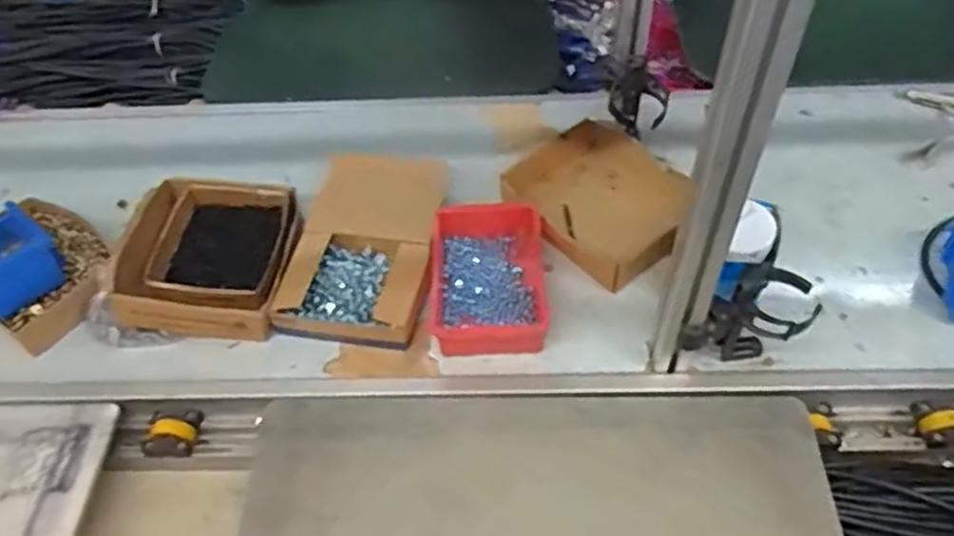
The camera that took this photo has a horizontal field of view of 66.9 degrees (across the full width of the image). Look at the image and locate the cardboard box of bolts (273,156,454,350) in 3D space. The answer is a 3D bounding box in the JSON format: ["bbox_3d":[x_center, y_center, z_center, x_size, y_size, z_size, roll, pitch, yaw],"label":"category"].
[{"bbox_3d":[-0.136,-0.033,0.895,0.170,0.066,0.257,6,53,9],"label":"cardboard box of bolts"}]

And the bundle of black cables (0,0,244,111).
[{"bbox_3d":[-0.837,-0.430,1.402,0.789,0.069,0.512,-3,51,0],"label":"bundle of black cables"}]

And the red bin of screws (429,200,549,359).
[{"bbox_3d":[0.014,0.009,0.867,0.136,0.052,0.201,-3,52,3],"label":"red bin of screws"}]

